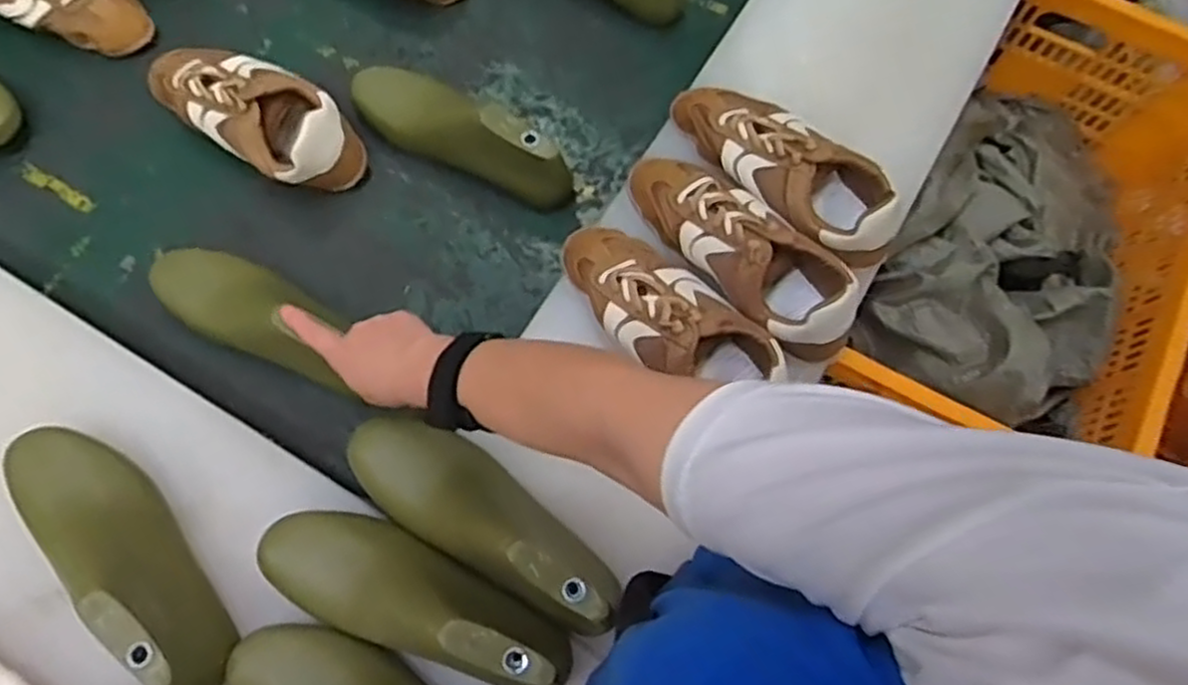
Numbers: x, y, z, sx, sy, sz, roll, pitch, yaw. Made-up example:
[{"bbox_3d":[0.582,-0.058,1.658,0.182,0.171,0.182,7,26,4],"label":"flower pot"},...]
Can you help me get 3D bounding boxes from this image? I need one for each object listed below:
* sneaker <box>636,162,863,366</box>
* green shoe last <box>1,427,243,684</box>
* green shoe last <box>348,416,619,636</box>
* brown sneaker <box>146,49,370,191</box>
[{"bbox_3d":[0.125,-0.086,0.656,0.084,0.078,0.226,-43,79,-14],"label":"sneaker"},{"bbox_3d":[-0.350,0.146,0.544,0.244,0.068,0.071,38,75,10],"label":"green shoe last"},{"bbox_3d":[-0.083,0.125,0.557,0.231,0.071,0.078,30,74,7],"label":"green shoe last"},{"bbox_3d":[-0.335,-0.227,0.734,0.233,0.065,0.094,35,74,9],"label":"brown sneaker"}]

